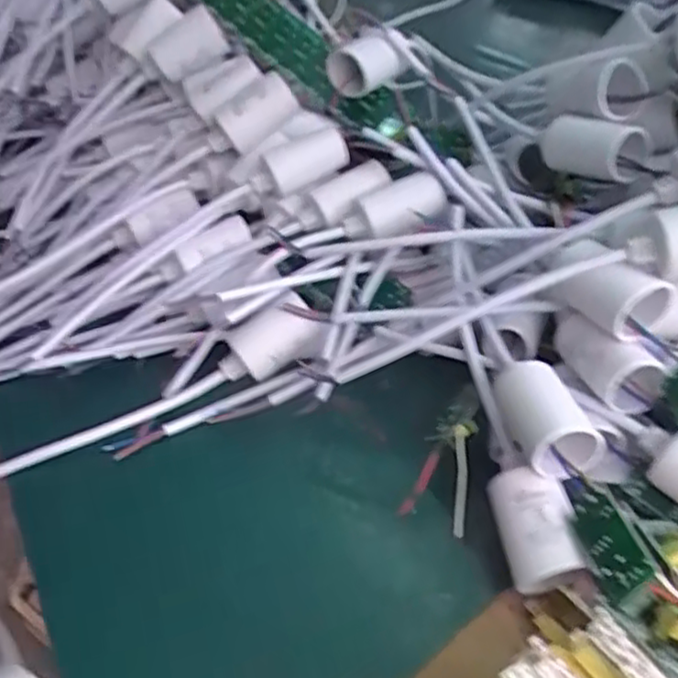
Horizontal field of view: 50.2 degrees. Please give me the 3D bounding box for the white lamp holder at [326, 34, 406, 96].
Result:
[{"bbox_3d":[0.015,-0.154,0.410,0.025,0.030,0.038,30,50,35],"label":"white lamp holder"}]

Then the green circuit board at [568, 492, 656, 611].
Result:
[{"bbox_3d":[0.094,0.072,0.256,0.005,0.022,0.041,12,35,-26],"label":"green circuit board"}]

